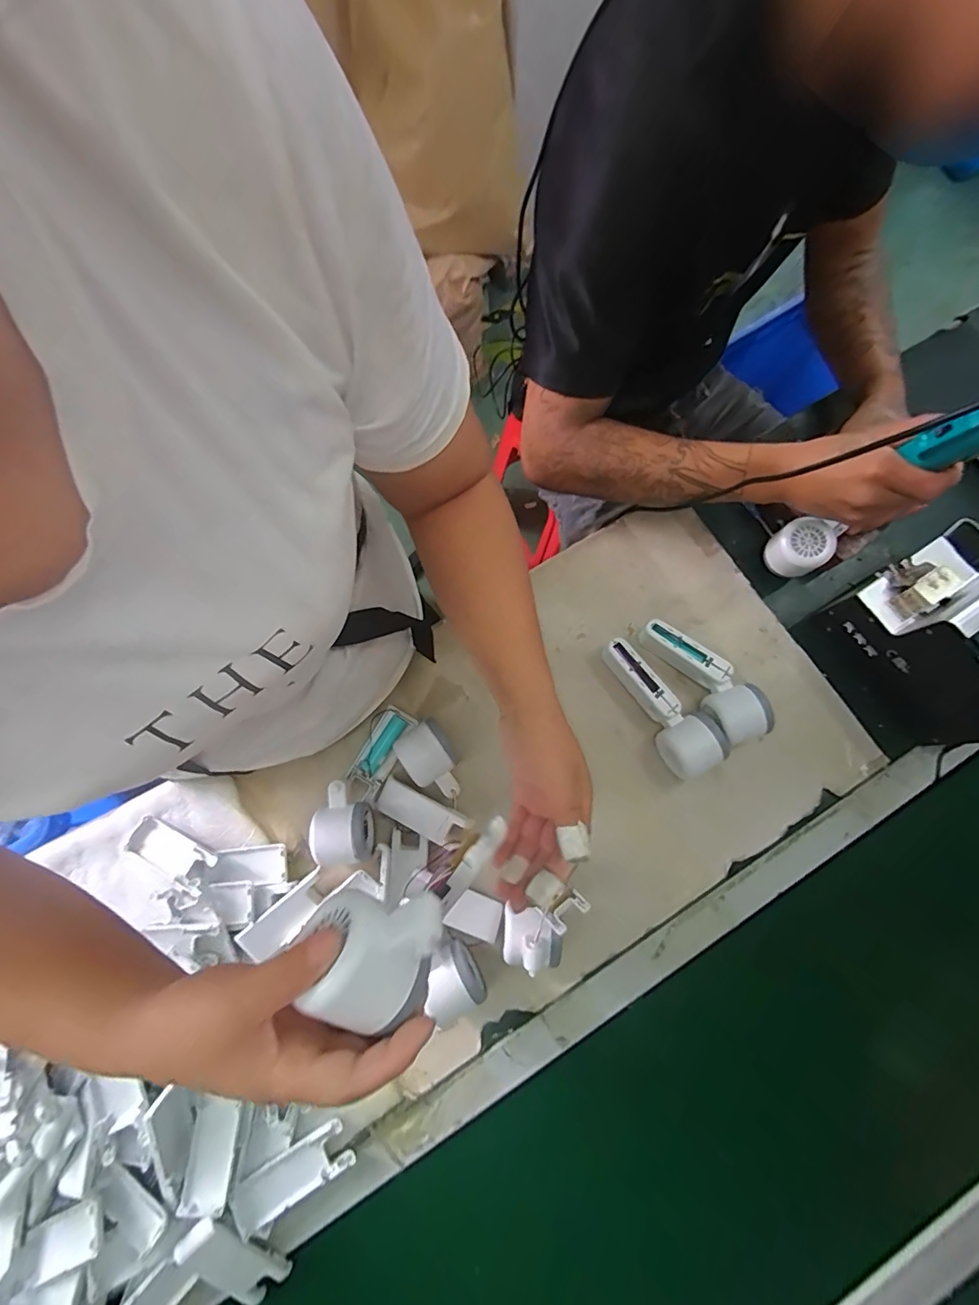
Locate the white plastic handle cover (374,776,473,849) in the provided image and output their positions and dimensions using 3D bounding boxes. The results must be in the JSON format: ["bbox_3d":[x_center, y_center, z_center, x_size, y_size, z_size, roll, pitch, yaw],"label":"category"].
[{"bbox_3d":[-0.072,0.171,0.532,0.099,0.016,0.040,27,79,4],"label":"white plastic handle cover"}]

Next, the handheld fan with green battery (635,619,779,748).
[{"bbox_3d":[0.235,0.029,0.557,0.054,0.053,0.161,-36,82,-8],"label":"handheld fan with green battery"}]

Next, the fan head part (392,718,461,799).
[{"bbox_3d":[-0.058,0.115,0.533,0.057,0.050,0.083,-35,81,-8],"label":"fan head part"}]

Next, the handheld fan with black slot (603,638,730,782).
[{"bbox_3d":[0.179,0.060,0.549,0.063,0.051,0.168,-38,82,-8],"label":"handheld fan with black slot"}]

